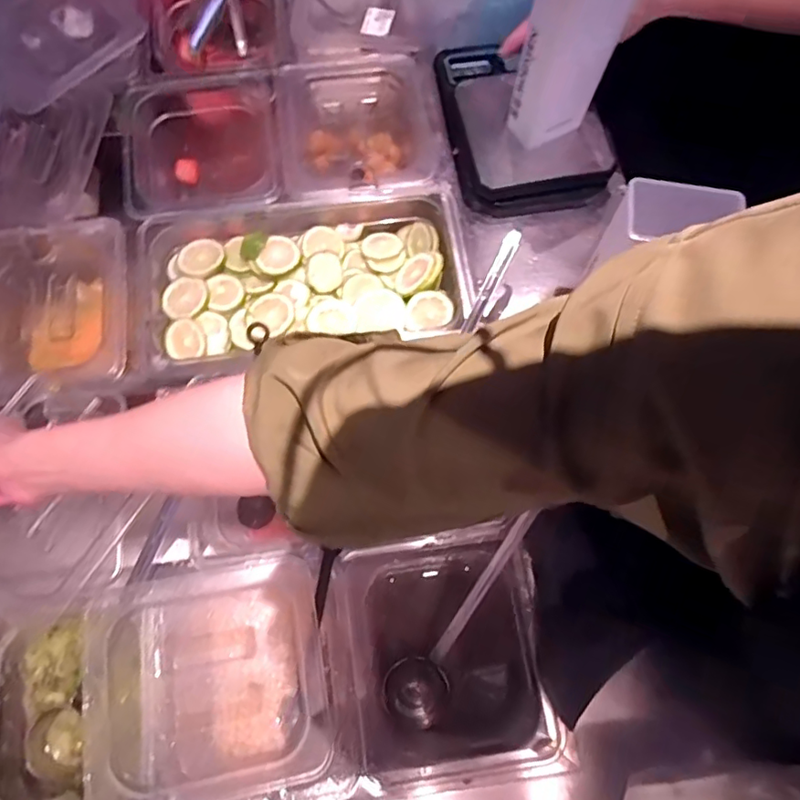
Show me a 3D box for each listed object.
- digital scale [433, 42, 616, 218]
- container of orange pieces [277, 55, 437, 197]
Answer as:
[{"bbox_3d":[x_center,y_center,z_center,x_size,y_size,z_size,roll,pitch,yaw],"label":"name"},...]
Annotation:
[{"bbox_3d":[0.128,-0.288,0.572,0.150,0.047,0.191,-11,73,-4],"label":"digital scale"},{"bbox_3d":[-0.048,-0.282,0.616,0.167,0.079,0.170,0,72,-1],"label":"container of orange pieces"}]

